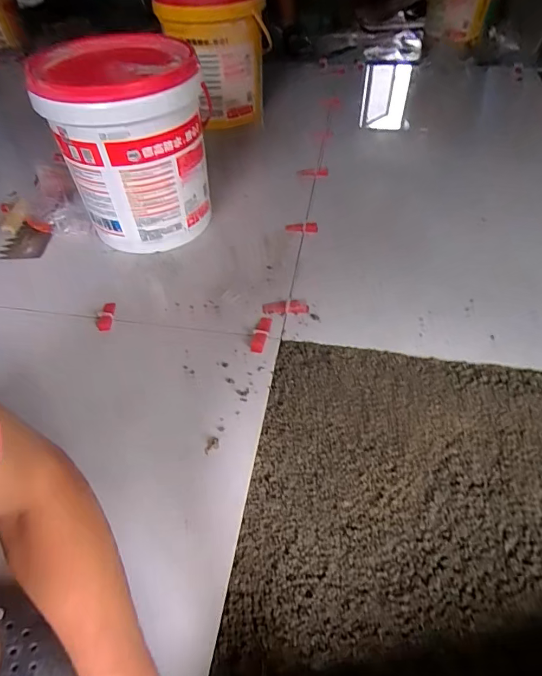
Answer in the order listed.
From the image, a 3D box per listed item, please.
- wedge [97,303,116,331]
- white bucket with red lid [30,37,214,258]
[{"bbox_3d":[-0.320,-0.042,0.837,0.028,0.015,0.065,-3,49,1],"label":"wedge"},{"bbox_3d":[-0.284,-0.397,0.930,0.281,0.360,0.297,-2,49,2],"label":"white bucket with red lid"}]

